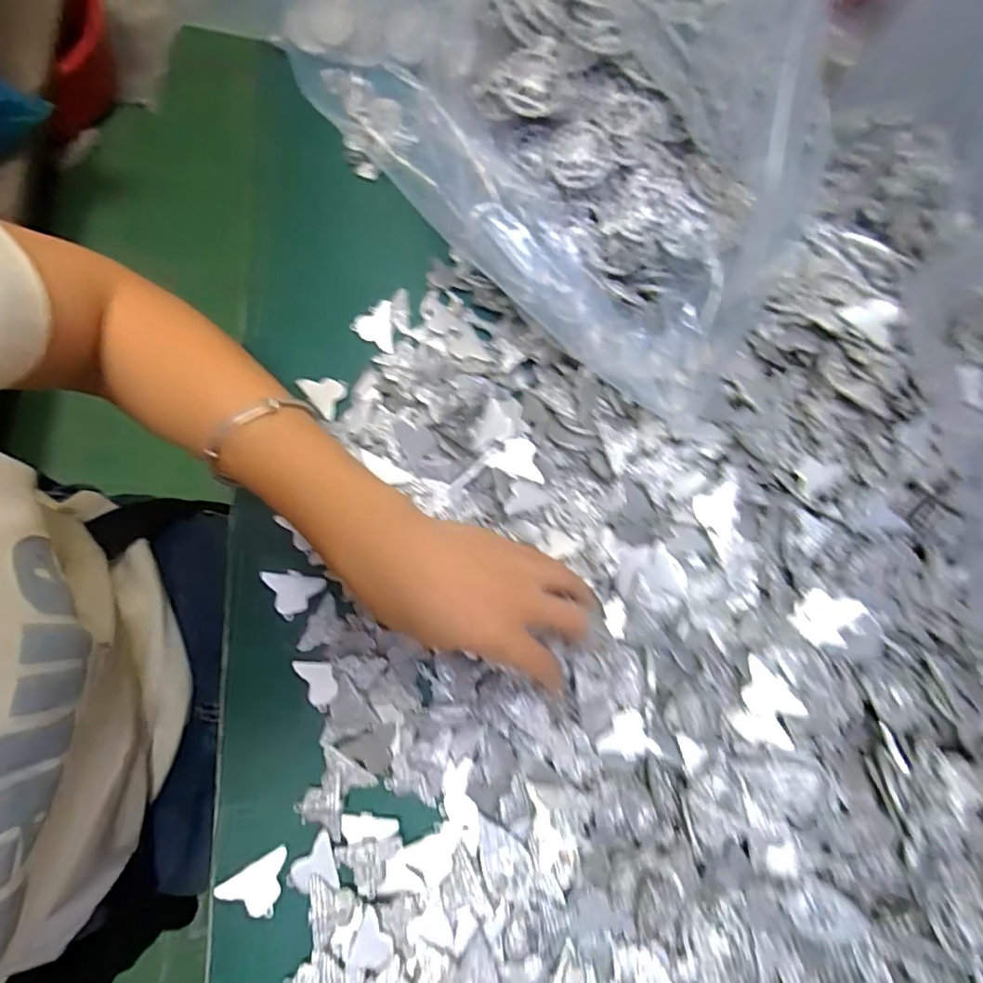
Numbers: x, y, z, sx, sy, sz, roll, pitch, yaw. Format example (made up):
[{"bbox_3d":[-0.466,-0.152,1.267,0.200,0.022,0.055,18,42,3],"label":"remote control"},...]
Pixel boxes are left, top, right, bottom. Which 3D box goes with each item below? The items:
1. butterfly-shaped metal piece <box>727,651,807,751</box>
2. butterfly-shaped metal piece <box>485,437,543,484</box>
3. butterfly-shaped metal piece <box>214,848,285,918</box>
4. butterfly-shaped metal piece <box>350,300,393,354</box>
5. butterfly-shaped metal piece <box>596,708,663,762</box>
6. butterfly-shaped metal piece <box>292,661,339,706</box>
[{"bbox_3d":[0.157,0.122,0.312,0.034,0.004,0.043,21,79,22],"label":"butterfly-shaped metal piece"},{"bbox_3d":[0.017,-0.021,0.353,0.036,0.009,0.024,12,76,4],"label":"butterfly-shaped metal piece"},{"bbox_3d":[-0.129,0.209,0.292,0.031,0.004,0.030,8,65,-14],"label":"butterfly-shaped metal piece"},{"bbox_3d":[-0.084,-0.116,0.387,0.028,0.005,0.037,-3,86,-8],"label":"butterfly-shaped metal piece"},{"bbox_3d":[0.078,0.144,0.319,0.033,0.004,0.027,-17,75,-4],"label":"butterfly-shaped metal piece"},{"bbox_3d":[-0.102,0.110,0.322,0.018,0.004,0.030,-31,77,-7],"label":"butterfly-shaped metal piece"}]

